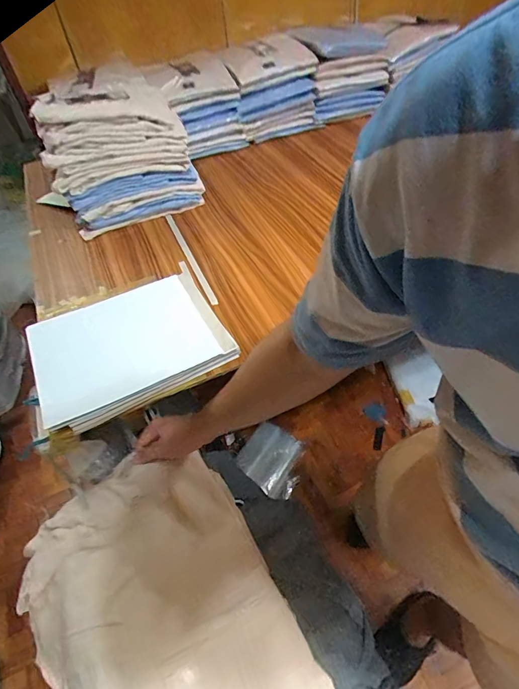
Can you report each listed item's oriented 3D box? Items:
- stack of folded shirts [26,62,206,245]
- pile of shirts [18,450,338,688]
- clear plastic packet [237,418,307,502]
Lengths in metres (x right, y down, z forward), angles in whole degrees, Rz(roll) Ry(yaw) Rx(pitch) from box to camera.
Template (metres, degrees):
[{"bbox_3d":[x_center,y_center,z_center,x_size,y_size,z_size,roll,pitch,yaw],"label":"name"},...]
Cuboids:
[{"bbox_3d":[-0.301,-0.435,0.846,0.269,0.222,0.303,-19,52,-10],"label":"stack of folded shirts"},{"bbox_3d":[-0.127,0.448,0.563,0.352,0.131,0.537,-28,54,-17],"label":"pile of shirts"},{"bbox_3d":[0.048,0.386,1.322,0.208,0.014,0.211,34,58,7],"label":"clear plastic packet"}]

